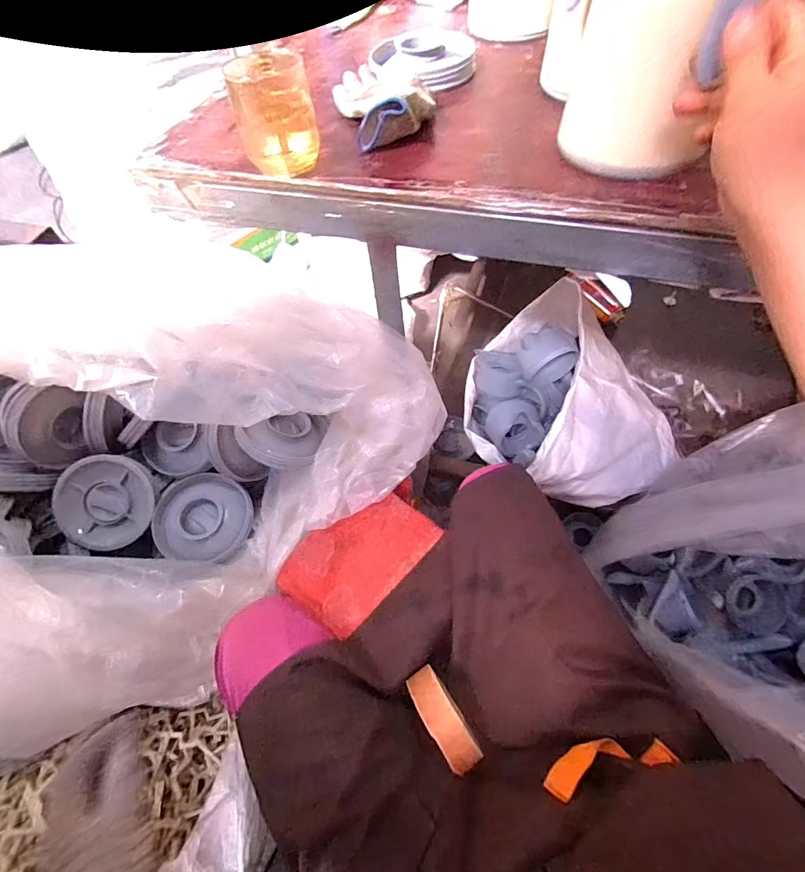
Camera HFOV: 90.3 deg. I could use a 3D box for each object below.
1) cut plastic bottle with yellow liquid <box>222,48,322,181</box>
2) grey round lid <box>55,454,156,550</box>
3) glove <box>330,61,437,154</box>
[{"bbox_3d":[-0.128,-0.323,0.403,0.076,0.077,0.082,-17,60,-6],"label":"cut plastic bottle with yellow liquid"},{"bbox_3d":[-0.436,0.098,0.590,0.125,0.011,0.135,0,92,-13],"label":"grey round lid"},{"bbox_3d":[-0.023,-0.397,0.458,0.095,0.041,0.191,-18,60,-6],"label":"glove"}]

